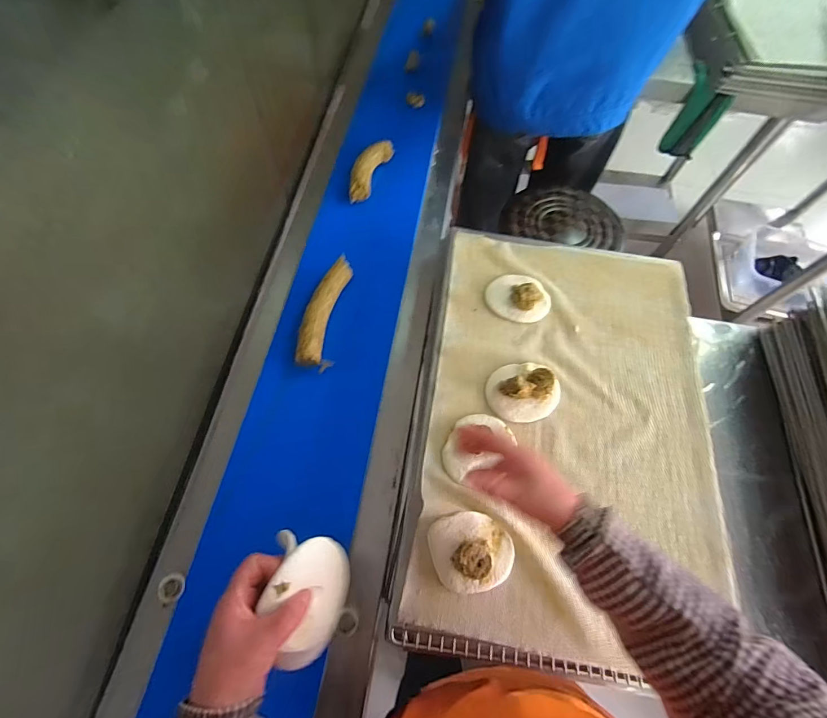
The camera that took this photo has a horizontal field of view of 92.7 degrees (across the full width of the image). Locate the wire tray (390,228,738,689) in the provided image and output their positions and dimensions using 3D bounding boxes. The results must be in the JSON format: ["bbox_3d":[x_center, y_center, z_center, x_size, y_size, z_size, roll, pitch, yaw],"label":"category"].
[{"bbox_3d":[0.216,0.070,0.550,0.392,0.040,0.600,9,65,2],"label":"wire tray"}]

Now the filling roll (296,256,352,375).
[{"bbox_3d":[-0.151,-0.081,0.662,0.062,0.040,0.212,7,65,1],"label":"filling roll"}]

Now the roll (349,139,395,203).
[{"bbox_3d":[-0.093,-0.387,0.799,0.052,0.034,0.161,20,66,7],"label":"roll"}]

